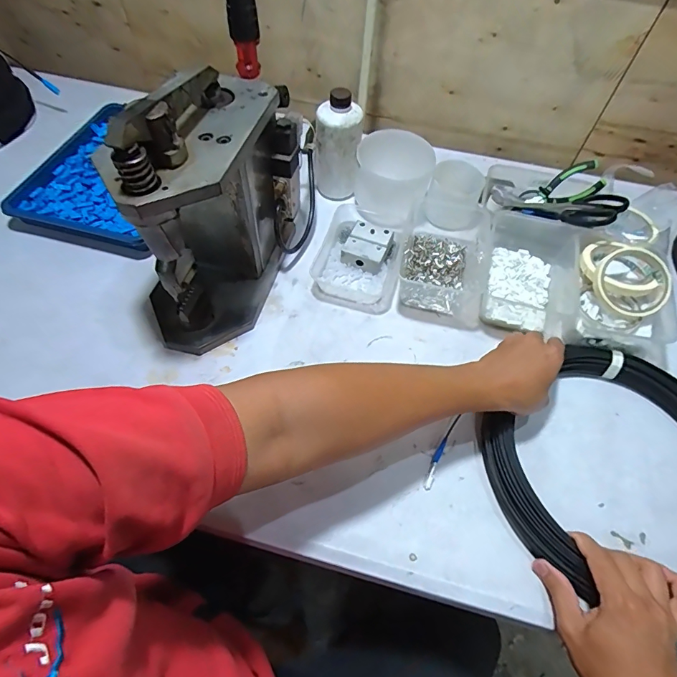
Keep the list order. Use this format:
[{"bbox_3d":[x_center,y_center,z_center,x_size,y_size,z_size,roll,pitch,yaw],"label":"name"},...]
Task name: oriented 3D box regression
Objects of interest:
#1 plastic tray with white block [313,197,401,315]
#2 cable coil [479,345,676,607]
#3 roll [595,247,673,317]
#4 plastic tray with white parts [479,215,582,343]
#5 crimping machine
[{"bbox_3d":[0.038,-0.129,0.622,0.127,0.036,0.178,17,58,7],"label":"plastic tray with white block"},{"bbox_3d":[0.316,0.148,0.443,0.275,0.040,0.269,2,57,-3],"label":"cable coil"},{"bbox_3d":[0.385,-0.074,0.534,0.091,0.021,0.091,1,95,11],"label":"roll"},{"bbox_3d":[0.282,-0.100,0.600,0.130,0.066,0.196,16,58,7],"label":"plastic tray with white parts"},{"bbox_3d":[-0.154,-0.168,0.497,0.143,0.262,0.279,21,58,10],"label":"crimping machine"}]

